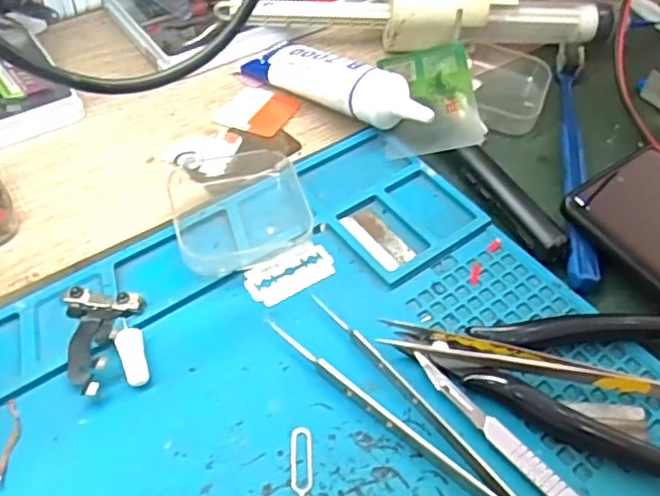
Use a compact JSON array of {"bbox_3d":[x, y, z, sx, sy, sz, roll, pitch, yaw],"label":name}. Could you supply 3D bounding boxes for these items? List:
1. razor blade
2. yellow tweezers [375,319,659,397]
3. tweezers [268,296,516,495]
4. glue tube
[{"bbox_3d":[-0.019,0.011,0.298,0.042,0.004,0.021,-25,57,-22],"label":"razor blade"},{"bbox_3d":[0.087,0.049,0.270,0.130,0.010,0.010,10,51,4],"label":"yellow tweezers"},{"bbox_3d":[0.040,0.071,0.250,0.152,0.009,0.023,39,58,24],"label":"tweezers"},{"bbox_3d":[0.004,-0.093,0.368,0.126,0.024,0.032,30,82,30],"label":"glue tube"}]

